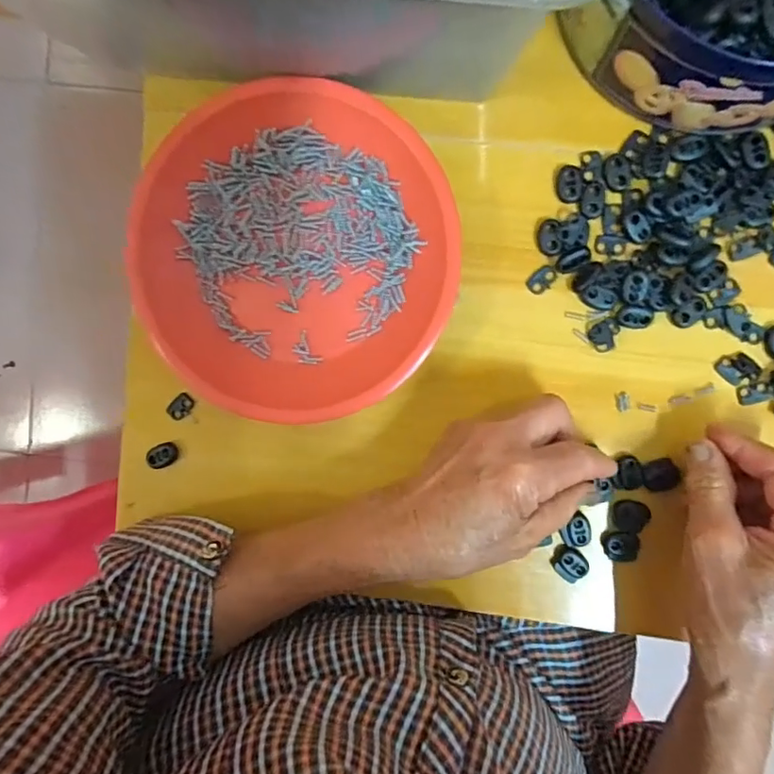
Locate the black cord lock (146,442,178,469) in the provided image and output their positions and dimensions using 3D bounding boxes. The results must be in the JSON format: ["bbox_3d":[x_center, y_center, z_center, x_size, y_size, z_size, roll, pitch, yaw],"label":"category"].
[{"bbox_3d":[-0.148,0.045,0.351,0.022,0.005,0.014,-30,93,6],"label":"black cord lock"}]

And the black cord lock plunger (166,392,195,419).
[{"bbox_3d":[-0.136,0.012,0.351,0.012,0.004,0.019,40,97,-1],"label":"black cord lock plunger"}]

